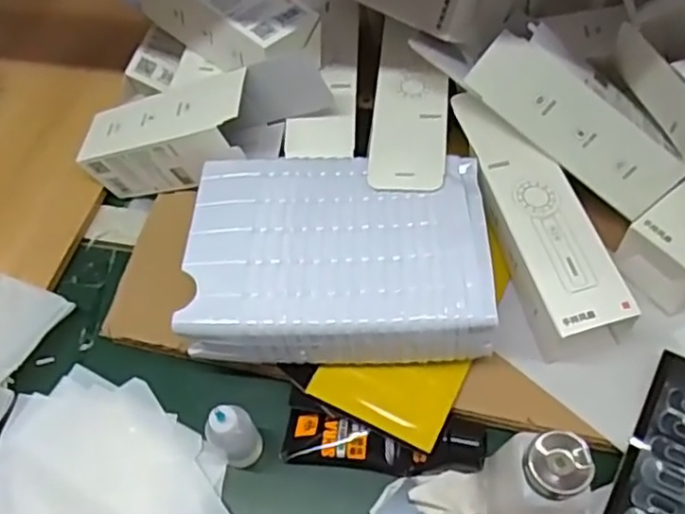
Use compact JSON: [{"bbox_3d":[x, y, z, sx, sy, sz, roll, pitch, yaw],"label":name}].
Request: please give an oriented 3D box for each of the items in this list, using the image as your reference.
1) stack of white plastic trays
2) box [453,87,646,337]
[{"bbox_3d":[-0.004,-0.001,0.555,0.230,0.056,0.167,1,61,3],"label":"stack of white plastic trays"},{"bbox_3d":[0.159,-0.035,0.582,0.070,0.063,0.228,-14,62,-5],"label":"box"}]

